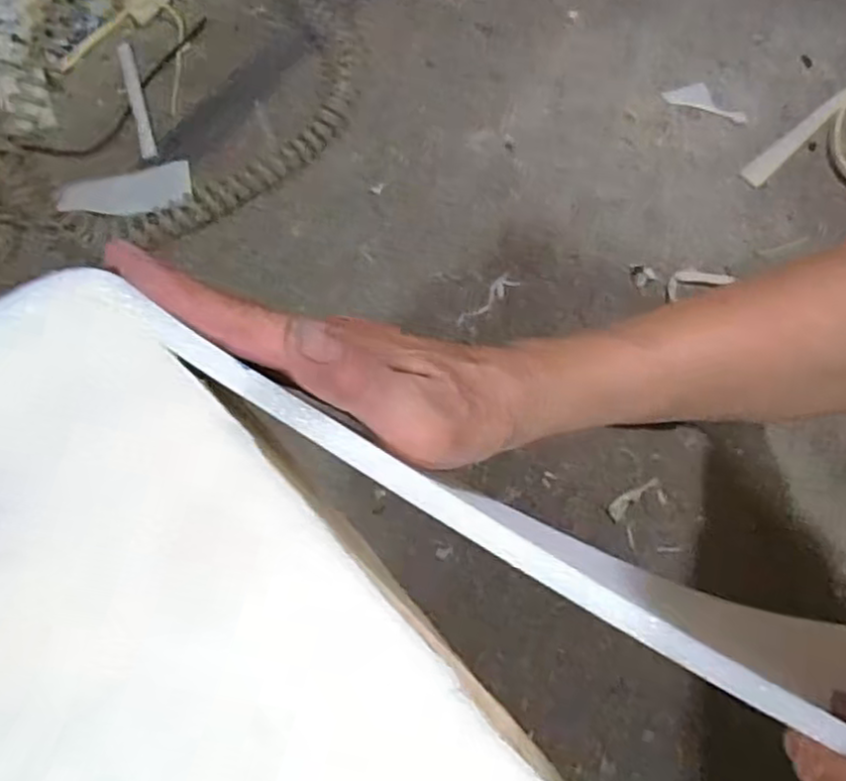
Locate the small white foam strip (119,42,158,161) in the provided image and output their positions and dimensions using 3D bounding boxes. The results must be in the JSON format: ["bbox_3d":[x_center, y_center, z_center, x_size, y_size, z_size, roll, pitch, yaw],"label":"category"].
[{"bbox_3d":[-0.457,-0.465,1.135,0.025,0.011,0.207,-16,79,-2],"label":"small white foam strip"}]

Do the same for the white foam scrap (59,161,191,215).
[{"bbox_3d":[-0.459,-0.309,1.102,0.202,0.008,0.073,-8,78,0],"label":"white foam scrap"}]

